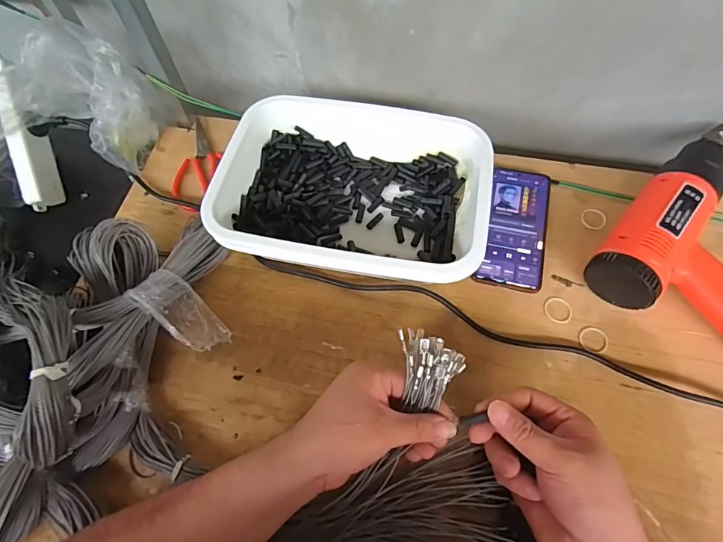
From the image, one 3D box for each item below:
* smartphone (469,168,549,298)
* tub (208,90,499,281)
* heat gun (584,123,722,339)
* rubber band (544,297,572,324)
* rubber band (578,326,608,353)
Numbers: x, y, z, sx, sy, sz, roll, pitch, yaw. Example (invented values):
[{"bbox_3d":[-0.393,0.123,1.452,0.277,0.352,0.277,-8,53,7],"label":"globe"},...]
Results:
[{"bbox_3d":[0.185,-0.052,0.512,0.070,0.014,0.164,14,63,9],"label":"smartphone"},{"bbox_3d":[-0.006,-0.090,0.503,0.288,0.086,0.218,9,63,7],"label":"tub"},{"bbox_3d":[0.390,-0.045,0.464,0.187,0.072,0.276,35,68,18],"label":"heat gun"},{"bbox_3d":[0.214,0.043,0.465,0.028,0.004,0.030,-1,62,2],"label":"rubber band"},{"bbox_3d":[0.244,0.072,0.448,0.029,0.004,0.028,-1,62,2],"label":"rubber band"}]

